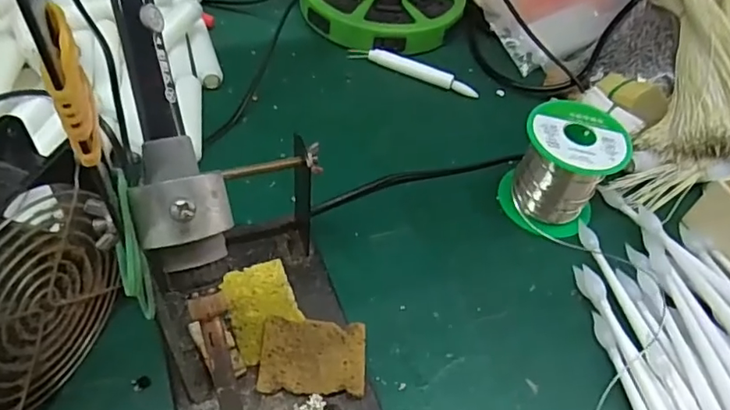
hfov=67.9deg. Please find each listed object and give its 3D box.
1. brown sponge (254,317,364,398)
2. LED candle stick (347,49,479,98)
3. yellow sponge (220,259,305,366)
[{"bbox_3d":[-0.028,0.081,0.292,0.055,0.004,0.040,5,57,-6],"label":"brown sponge"},{"bbox_3d":[0.043,-0.120,0.479,0.117,0.015,0.012,21,51,9],"label":"LED candle stick"},{"bbox_3d":[-0.058,0.058,0.309,0.038,0.007,0.057,-14,54,-19],"label":"yellow sponge"}]

